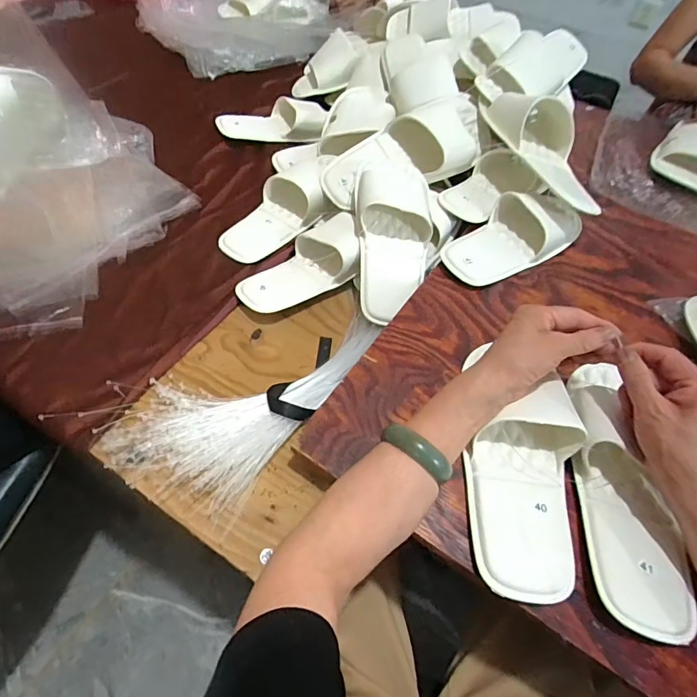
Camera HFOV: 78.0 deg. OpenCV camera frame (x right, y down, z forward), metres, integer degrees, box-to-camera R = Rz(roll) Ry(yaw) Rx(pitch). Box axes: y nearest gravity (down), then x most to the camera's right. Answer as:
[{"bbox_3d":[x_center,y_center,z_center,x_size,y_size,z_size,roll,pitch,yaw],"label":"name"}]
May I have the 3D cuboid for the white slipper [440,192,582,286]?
[{"bbox_3d":[0.218,-0.155,0.557,0.219,0.049,0.096,-24,60,-20],"label":"white slipper"}]

